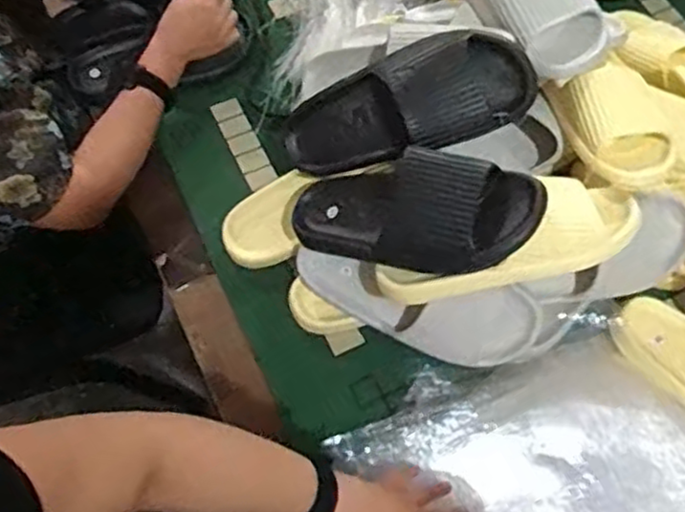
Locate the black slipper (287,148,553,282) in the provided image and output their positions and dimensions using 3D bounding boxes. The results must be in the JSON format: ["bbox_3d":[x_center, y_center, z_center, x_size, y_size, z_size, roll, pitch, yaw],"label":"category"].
[{"bbox_3d":[0.069,-0.040,0.727,0.275,0.073,0.118,2,80,33],"label":"black slipper"}]

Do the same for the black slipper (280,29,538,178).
[{"bbox_3d":[0.061,-0.162,0.761,0.280,0.080,0.111,-14,94,27],"label":"black slipper"}]

